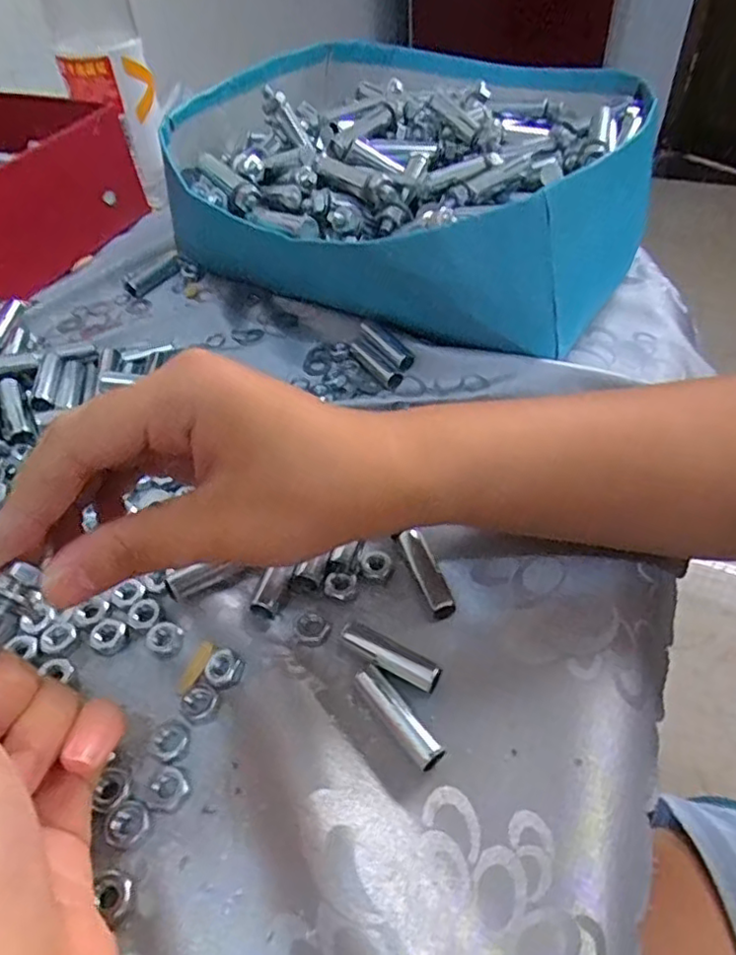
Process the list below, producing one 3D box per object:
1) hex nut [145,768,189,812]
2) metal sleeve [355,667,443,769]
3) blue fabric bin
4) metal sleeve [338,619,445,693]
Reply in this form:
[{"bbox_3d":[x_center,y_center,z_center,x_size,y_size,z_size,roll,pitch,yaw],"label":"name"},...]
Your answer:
[{"bbox_3d":[-0.067,0.104,0.206,0.011,0.005,0.013,33,57,28],"label":"hex nut"},{"bbox_3d":[0.010,0.083,0.216,0.010,0.011,0.040,-29,53,-21],"label":"metal sleeve"},{"bbox_3d":[0.033,-0.197,0.408,0.271,0.096,0.279,-1,48,2],"label":"blue fabric bin"},{"bbox_3d":[0.008,0.068,0.232,0.039,0.010,0.011,22,53,21],"label":"metal sleeve"}]

